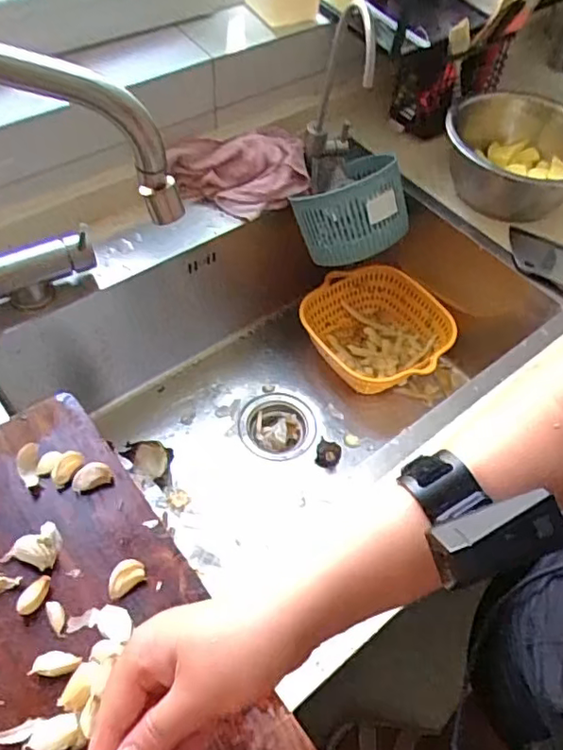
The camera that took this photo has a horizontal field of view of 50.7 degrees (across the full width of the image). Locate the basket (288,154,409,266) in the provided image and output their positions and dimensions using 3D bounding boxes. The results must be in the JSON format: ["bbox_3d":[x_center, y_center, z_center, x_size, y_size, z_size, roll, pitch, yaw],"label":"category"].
[{"bbox_3d":[0.092,-0.223,0.808,0.146,0.111,0.105,-13,40,4],"label":"basket"}]

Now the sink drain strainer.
[{"bbox_3d":[-0.006,0.078,0.862,0.103,0.041,0.109,2,54,-3],"label":"sink drain strainer"}]

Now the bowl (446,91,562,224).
[{"bbox_3d":[0.326,-0.313,0.823,0.195,0.112,0.195,2,54,-3],"label":"bowl"}]

